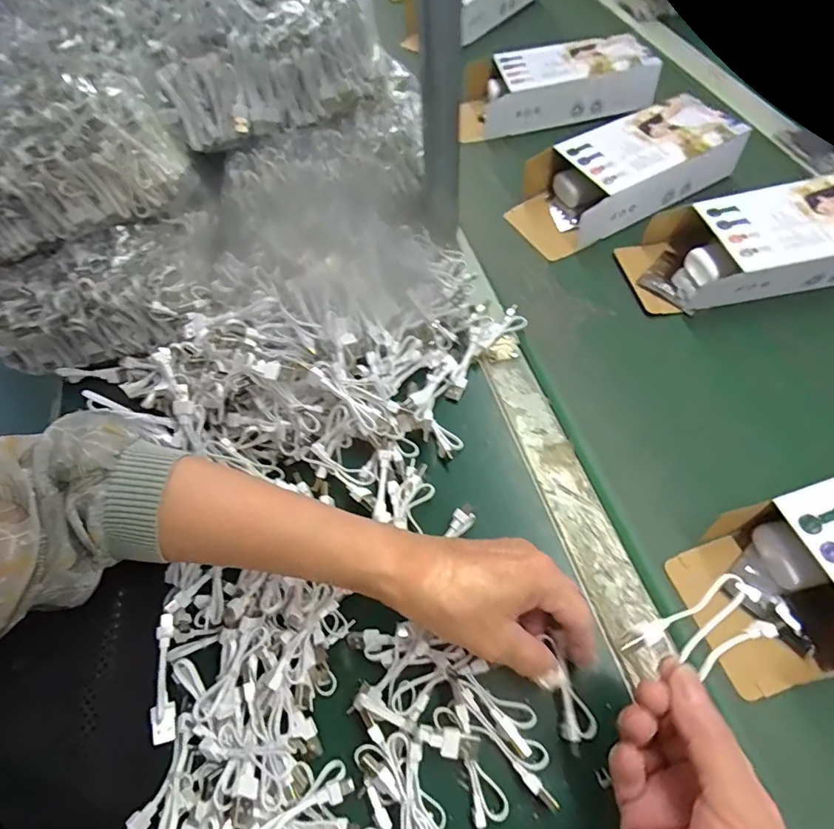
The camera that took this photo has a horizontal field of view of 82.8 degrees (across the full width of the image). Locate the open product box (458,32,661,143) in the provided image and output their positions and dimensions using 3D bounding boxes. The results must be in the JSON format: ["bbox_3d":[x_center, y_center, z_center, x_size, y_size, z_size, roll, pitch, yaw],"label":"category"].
[{"bbox_3d":[0.176,-0.436,0.630,0.246,0.057,0.107,-9,60,-1],"label":"open product box"}]

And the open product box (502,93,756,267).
[{"bbox_3d":[0.229,-0.275,0.528,0.256,0.048,0.128,-23,62,-9],"label":"open product box"}]

